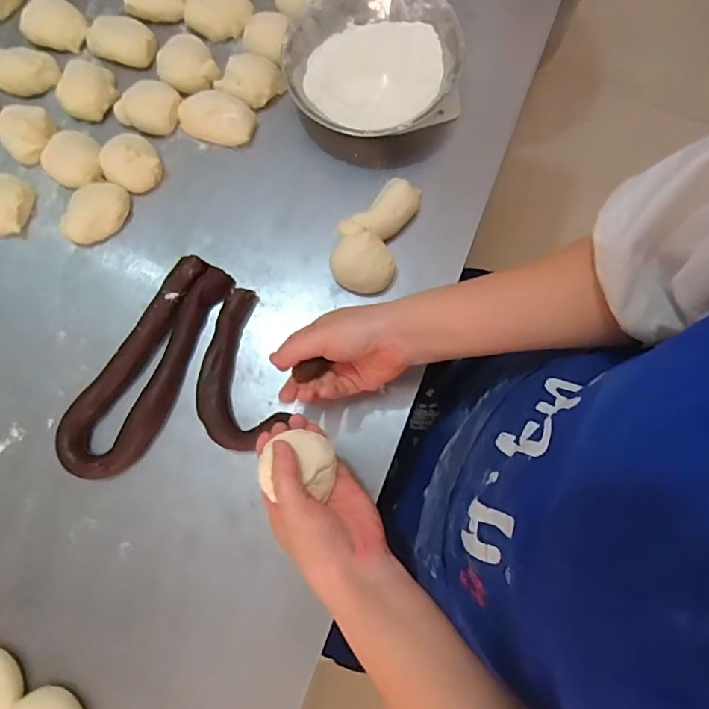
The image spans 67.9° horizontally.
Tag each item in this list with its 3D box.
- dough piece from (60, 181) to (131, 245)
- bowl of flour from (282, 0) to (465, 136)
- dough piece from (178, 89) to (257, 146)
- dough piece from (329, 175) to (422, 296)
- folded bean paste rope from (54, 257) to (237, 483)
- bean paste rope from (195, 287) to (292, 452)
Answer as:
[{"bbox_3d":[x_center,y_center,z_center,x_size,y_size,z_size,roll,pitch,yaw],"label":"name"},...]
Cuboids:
[{"bbox_3d":[-0.281,-0.152,0.568,0.079,0.042,0.048,-39,79,-7],"label":"dough piece"},{"bbox_3d":[0.019,-0.317,0.582,0.182,0.060,0.178,0,77,2],"label":"bowl of flour"},{"bbox_3d":[-0.153,-0.265,0.588,0.083,0.029,0.050,19,78,6],"label":"dough piece"},{"bbox_3d":[0.020,-0.127,0.558,0.067,0.031,0.121,19,79,6],"label":"dough piece"},{"bbox_3d":[-0.207,0.014,0.542,0.081,0.031,0.240,32,80,8],"label":"folded bean paste rope"},{"bbox_3d":[-0.124,0.015,0.529,0.088,0.029,0.156,-20,78,-3],"label":"bean paste rope"}]

